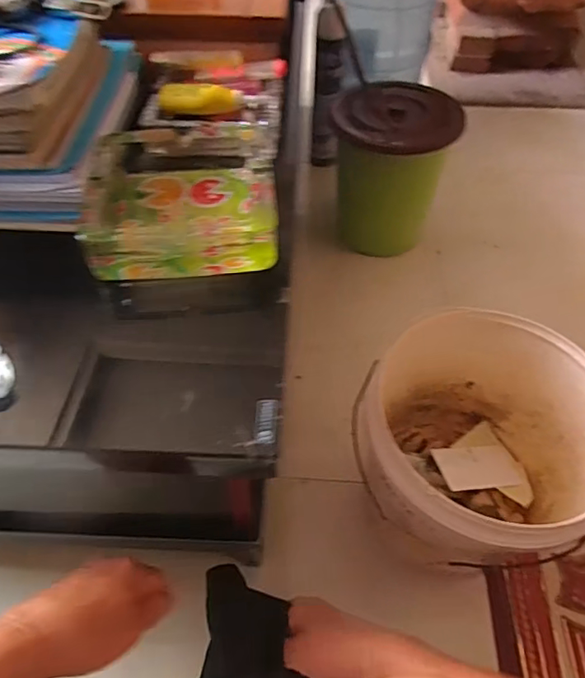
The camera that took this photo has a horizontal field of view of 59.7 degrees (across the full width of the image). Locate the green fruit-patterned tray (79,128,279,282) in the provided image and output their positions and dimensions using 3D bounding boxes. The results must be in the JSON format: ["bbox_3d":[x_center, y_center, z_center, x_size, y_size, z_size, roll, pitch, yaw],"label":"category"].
[{"bbox_3d":[-0.088,-0.119,0.415,0.143,0.043,0.152,-4,53,-5],"label":"green fruit-patterned tray"}]

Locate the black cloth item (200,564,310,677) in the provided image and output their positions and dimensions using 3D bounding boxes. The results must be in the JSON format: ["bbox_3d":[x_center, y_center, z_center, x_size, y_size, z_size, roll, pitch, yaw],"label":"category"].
[{"bbox_3d":[-0.038,0.303,0.487,0.116,0.057,0.135,8,54,9],"label":"black cloth item"}]

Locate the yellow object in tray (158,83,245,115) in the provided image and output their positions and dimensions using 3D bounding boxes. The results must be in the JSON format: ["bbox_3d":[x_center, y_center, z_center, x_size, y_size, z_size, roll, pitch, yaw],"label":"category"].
[{"bbox_3d":[-0.081,-0.214,0.454,0.073,0.022,0.017,-2,53,-4],"label":"yellow object in tray"}]

